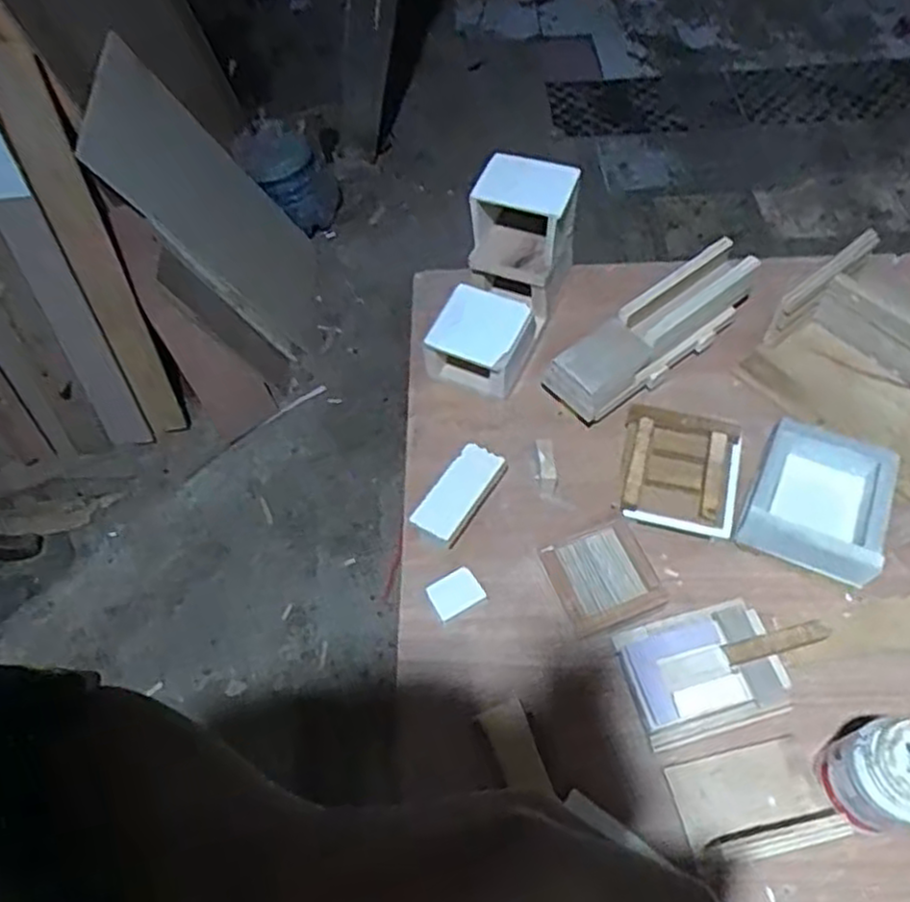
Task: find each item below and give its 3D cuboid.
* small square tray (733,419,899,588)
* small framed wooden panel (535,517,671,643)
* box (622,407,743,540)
[{"bbox_3d":[0.385,0.050,0.787,0.135,0.038,0.154,22,63,16],"label":"small square tray"},{"bbox_3d":[0.157,0.129,0.780,0.108,0.025,0.104,-20,60,-8],"label":"small framed wooden panel"},{"bbox_3d":[0.249,0.019,0.820,0.126,0.038,0.139,10,61,9],"label":"box"}]

